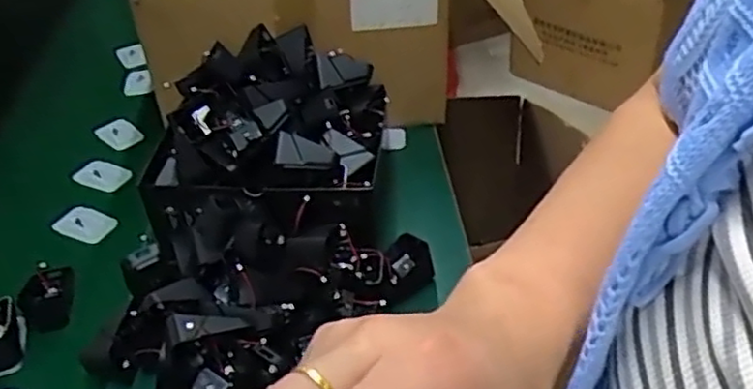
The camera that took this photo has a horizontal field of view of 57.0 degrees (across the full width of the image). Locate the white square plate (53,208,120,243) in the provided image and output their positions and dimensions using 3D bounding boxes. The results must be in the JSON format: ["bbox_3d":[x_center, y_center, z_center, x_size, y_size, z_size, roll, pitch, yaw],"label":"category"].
[{"bbox_3d":[-0.338,0.034,0.800,0.073,0.009,0.047,15,45,20],"label":"white square plate"}]

